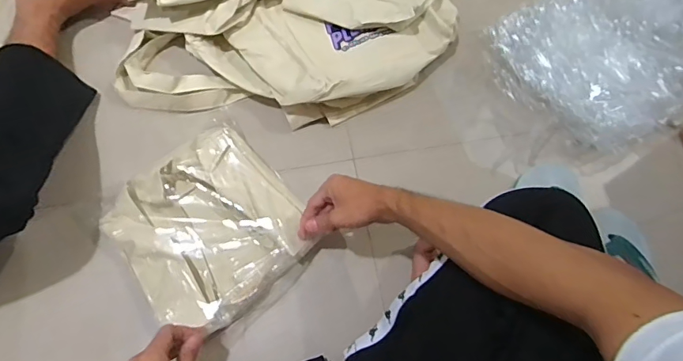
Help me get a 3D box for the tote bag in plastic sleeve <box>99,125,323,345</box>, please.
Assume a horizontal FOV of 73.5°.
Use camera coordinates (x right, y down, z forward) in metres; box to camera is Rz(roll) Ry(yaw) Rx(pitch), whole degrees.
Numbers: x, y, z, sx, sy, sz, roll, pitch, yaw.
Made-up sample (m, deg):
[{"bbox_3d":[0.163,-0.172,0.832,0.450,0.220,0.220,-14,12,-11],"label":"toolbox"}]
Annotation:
[{"bbox_3d":[-0.193,0.068,0.672,0.254,0.037,0.247,41,75,12],"label":"tote bag in plastic sleeve"}]

